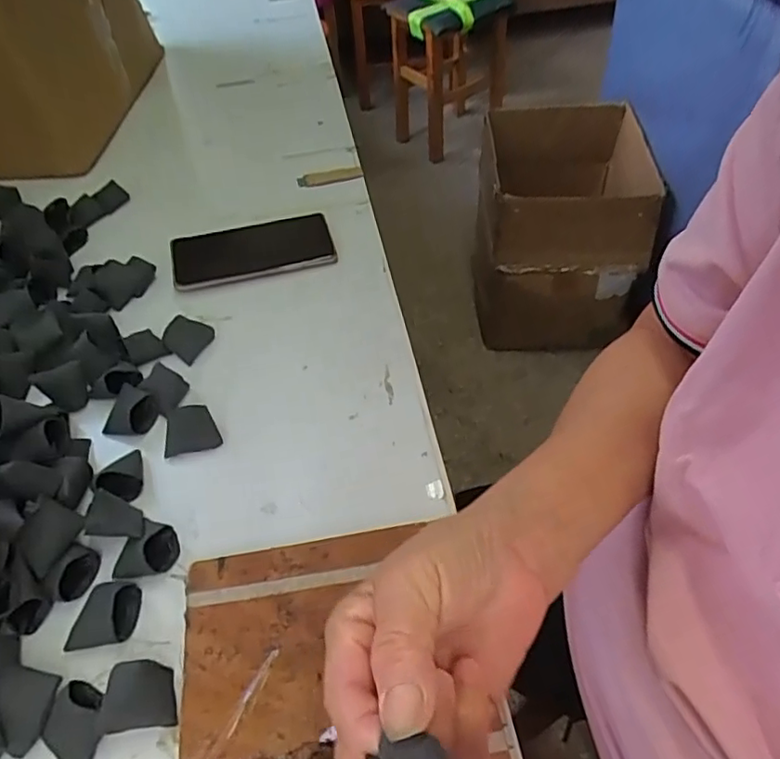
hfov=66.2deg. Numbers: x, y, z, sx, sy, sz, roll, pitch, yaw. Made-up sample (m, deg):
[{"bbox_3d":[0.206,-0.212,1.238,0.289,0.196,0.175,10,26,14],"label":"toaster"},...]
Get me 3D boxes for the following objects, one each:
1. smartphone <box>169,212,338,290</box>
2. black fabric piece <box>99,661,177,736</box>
[{"bbox_3d":[-0.138,-0.131,0.605,0.156,0.015,0.078,-12,48,-10],"label":"smartphone"},{"bbox_3d":[-0.146,0.184,0.348,0.037,0.021,0.034,-11,52,-5],"label":"black fabric piece"}]

